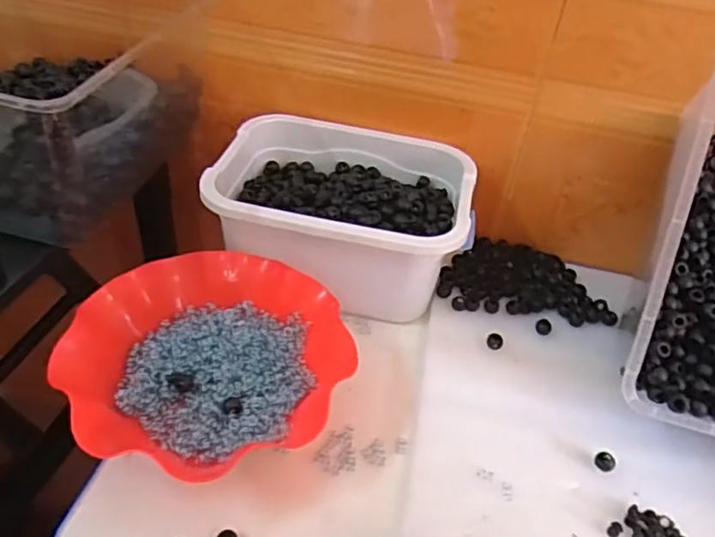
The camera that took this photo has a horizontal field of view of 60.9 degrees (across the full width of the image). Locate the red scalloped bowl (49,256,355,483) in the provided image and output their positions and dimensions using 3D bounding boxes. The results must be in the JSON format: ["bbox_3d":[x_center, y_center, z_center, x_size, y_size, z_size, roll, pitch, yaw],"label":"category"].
[{"bbox_3d":[-0.121,0.080,0.508,0.210,0.067,0.212,4,41,-4],"label":"red scalloped bowl"}]

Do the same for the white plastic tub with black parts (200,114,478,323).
[{"bbox_3d":[-0.015,-0.056,0.633,0.258,0.113,0.183,5,41,-3],"label":"white plastic tub with black parts"}]

